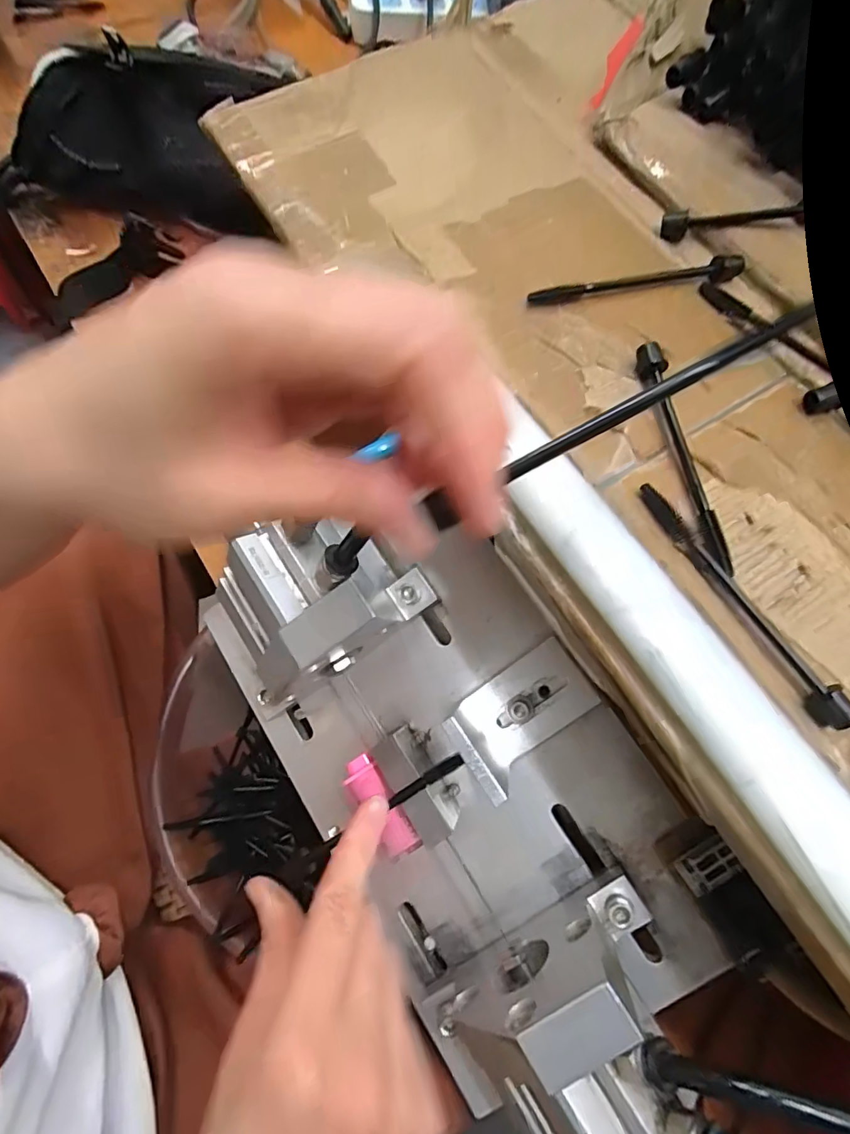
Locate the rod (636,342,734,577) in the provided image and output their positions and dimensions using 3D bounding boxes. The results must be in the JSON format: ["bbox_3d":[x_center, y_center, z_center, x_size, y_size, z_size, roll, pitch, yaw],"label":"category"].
[{"bbox_3d":[0.101,-0.045,0.195,0.012,0.010,0.096,-8,71,-5],"label":"rod"}]

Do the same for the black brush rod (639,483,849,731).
[{"bbox_3d":[0.110,0.009,0.175,0.012,0.013,0.099,-27,74,-11],"label":"black brush rod"}]

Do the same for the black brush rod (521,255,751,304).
[{"bbox_3d":[0.095,-0.128,0.226,0.100,0.007,0.008,-11,72,-5],"label":"black brush rod"}]

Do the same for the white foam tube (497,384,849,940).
[{"bbox_3d":[0.090,0.041,0.158,0.027,0.020,0.222,-32,75,-12],"label":"white foam tube"}]

